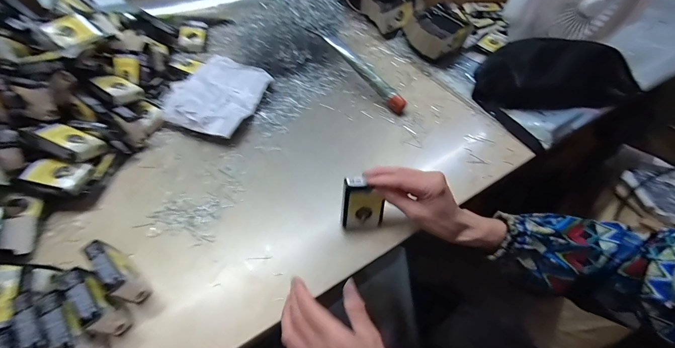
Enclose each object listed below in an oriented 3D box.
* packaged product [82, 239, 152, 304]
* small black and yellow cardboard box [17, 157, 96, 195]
[{"bbox_3d":[-0.256,0.115,0.352,0.075,0.060,0.025,38,63,24],"label":"packaged product"},{"bbox_3d":[-0.401,0.003,0.423,0.076,0.025,0.048,4,55,3],"label":"small black and yellow cardboard box"}]

